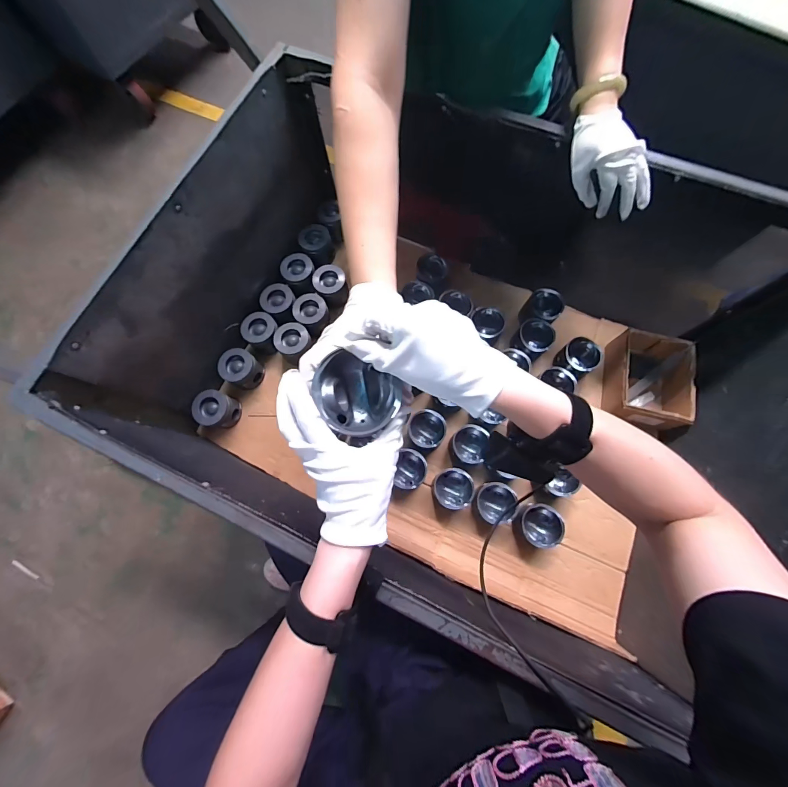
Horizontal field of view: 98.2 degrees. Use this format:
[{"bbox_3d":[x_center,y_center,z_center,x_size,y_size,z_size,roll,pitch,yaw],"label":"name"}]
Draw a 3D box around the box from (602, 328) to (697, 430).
[{"bbox_3d":[0.592,-0.036,0.805,0.154,0.094,0.209,12,75,5],"label":"box"}]

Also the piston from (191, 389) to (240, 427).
[{"bbox_3d":[-0.435,0.040,0.838,0.088,0.073,0.080,0,75,2],"label":"piston"}]

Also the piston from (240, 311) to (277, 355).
[{"bbox_3d":[-0.342,-0.151,0.889,0.089,0.085,0.088,0,75,2],"label":"piston"}]

